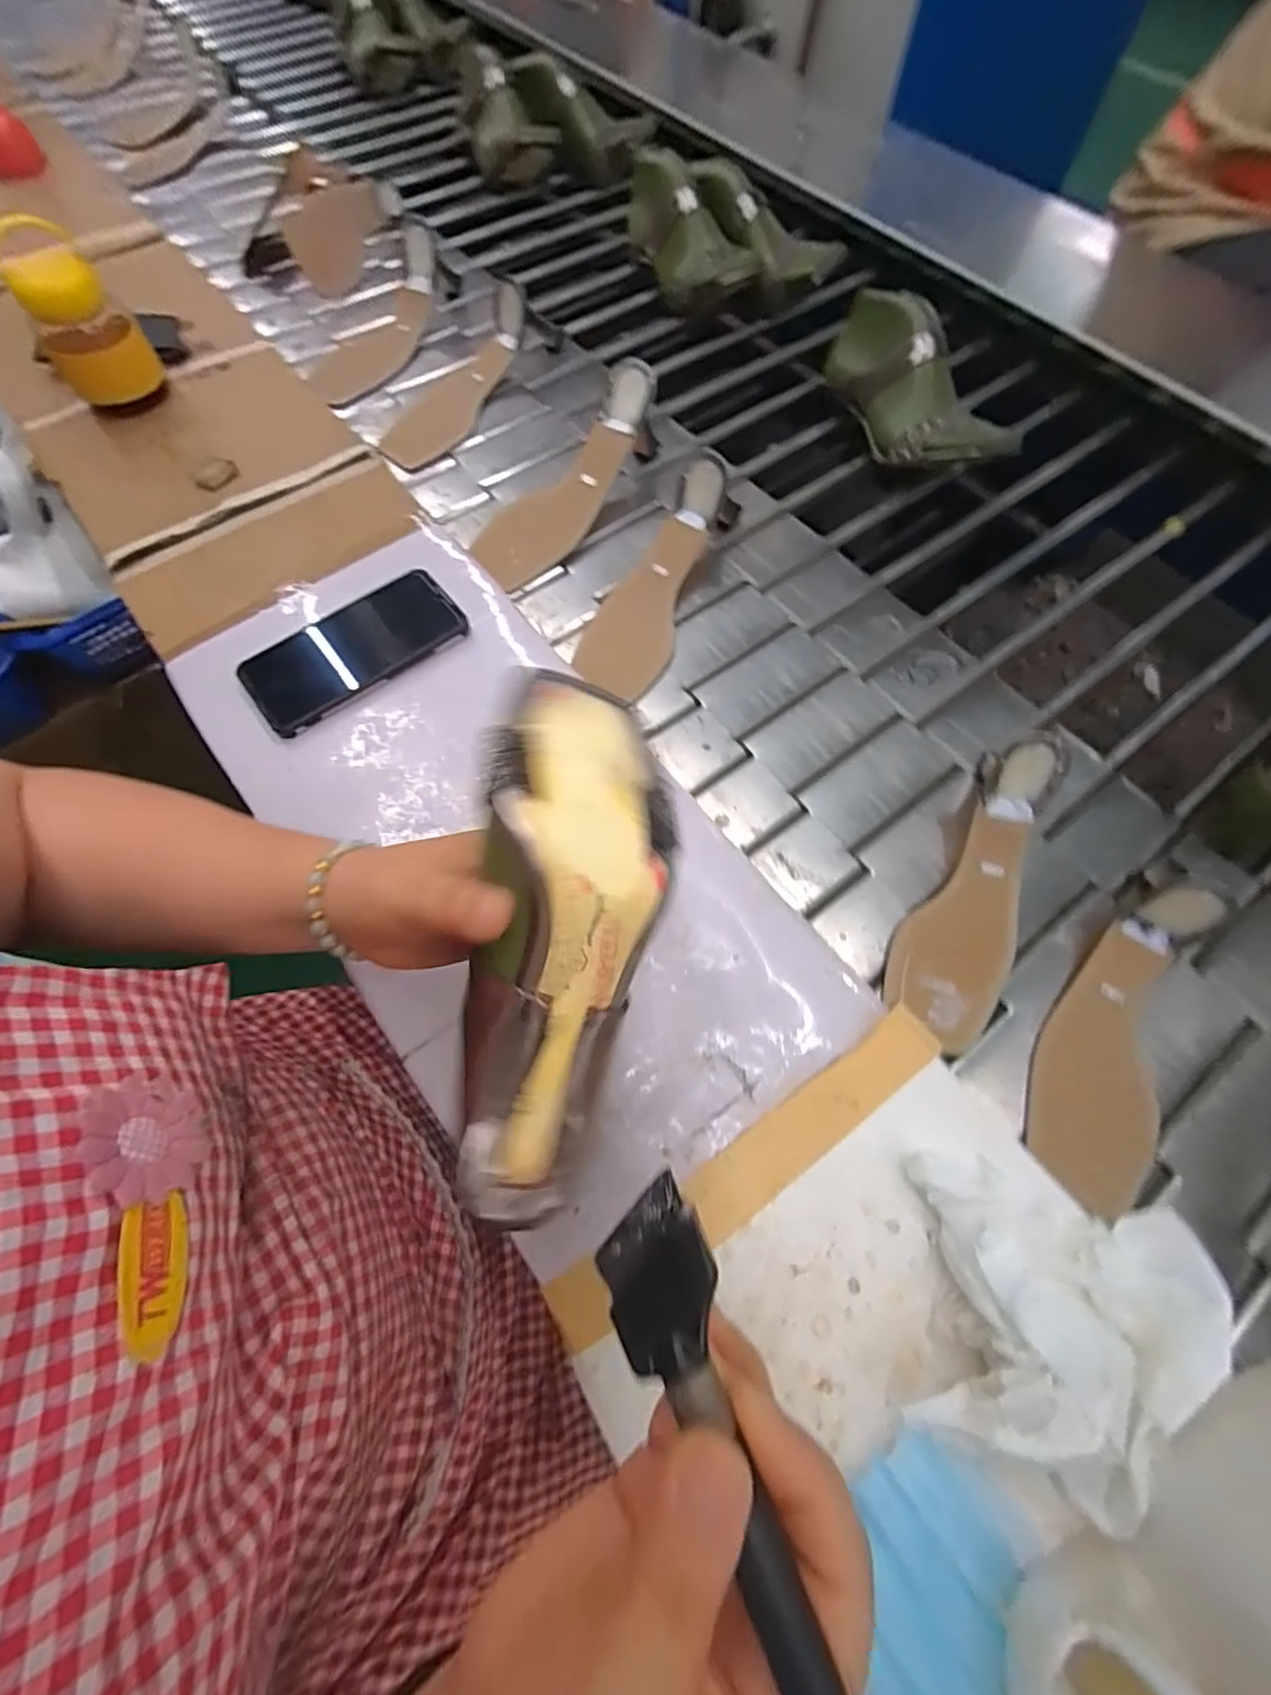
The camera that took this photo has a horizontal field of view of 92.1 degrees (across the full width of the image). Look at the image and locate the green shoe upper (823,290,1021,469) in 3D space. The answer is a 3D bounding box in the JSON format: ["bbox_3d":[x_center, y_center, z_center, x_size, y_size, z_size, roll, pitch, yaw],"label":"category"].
[{"bbox_3d":[0.273,-0.453,0.613,0.091,0.098,0.229,-16,68,-8],"label":"green shoe upper"}]

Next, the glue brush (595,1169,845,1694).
[{"bbox_3d":[0.023,0.156,0.146,0.029,0.012,0.134,-19,68,-11],"label":"glue brush"}]

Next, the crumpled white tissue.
[{"bbox_3d":[0.192,0.221,0.282,0.130,0.050,0.124,17,69,5],"label":"crumpled white tissue"}]

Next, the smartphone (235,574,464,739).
[{"bbox_3d":[-0.213,-0.150,0.467,0.161,0.009,0.073,-34,76,-11],"label":"smartphone"}]

